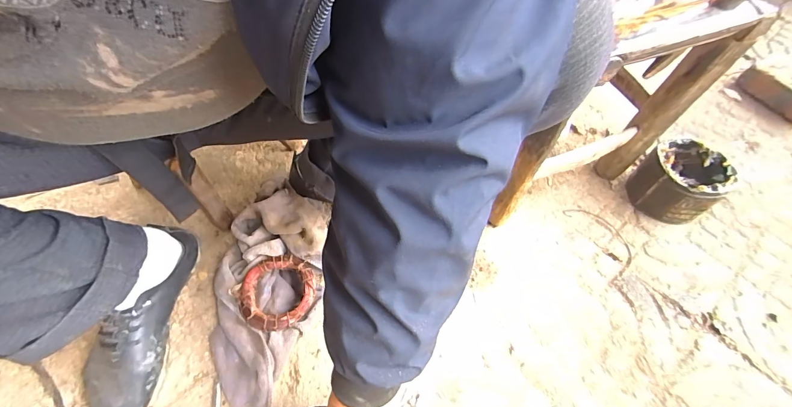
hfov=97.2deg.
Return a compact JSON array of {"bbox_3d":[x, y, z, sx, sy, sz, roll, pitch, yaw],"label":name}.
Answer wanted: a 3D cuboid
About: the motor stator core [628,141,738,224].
[{"bbox_3d":[0.491,-0.040,0.611,0.123,0.089,0.121,-32,63,-20],"label":"motor stator core"}]

